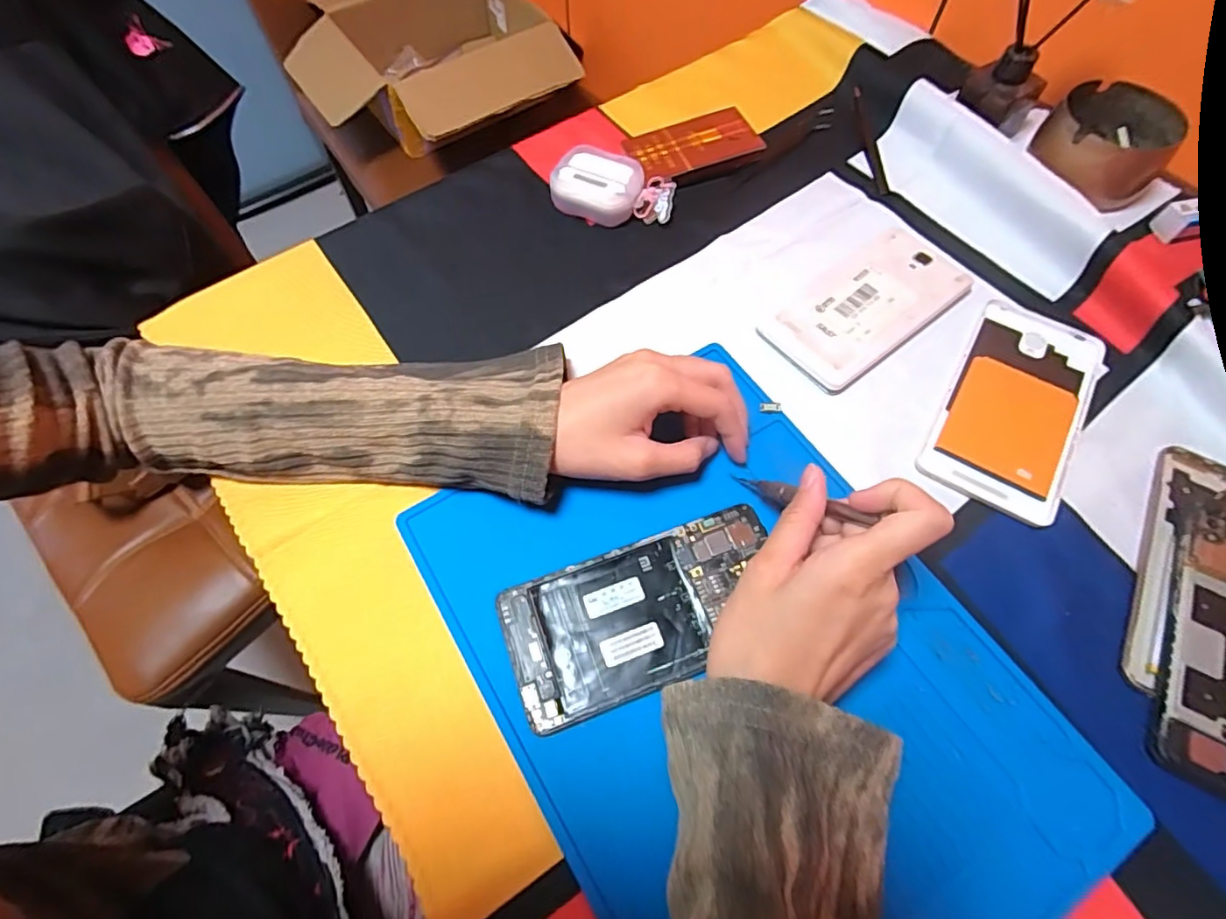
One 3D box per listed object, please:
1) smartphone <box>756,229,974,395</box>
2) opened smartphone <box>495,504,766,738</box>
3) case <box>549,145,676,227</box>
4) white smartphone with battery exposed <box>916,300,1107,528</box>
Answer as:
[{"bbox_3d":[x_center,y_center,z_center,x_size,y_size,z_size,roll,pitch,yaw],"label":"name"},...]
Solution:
[{"bbox_3d":[0.172,-0.103,0.392,0.141,0.011,0.073,-37,68,-16],"label":"smartphone"},{"bbox_3d":[0.018,0.079,0.299,0.143,0.008,0.072,-19,64,-8],"label":"opened smartphone"},{"bbox_3d":[0.002,-0.201,0.436,0.086,0.027,0.050,25,66,13],"label":"case"},{"bbox_3d":[0.251,-0.037,0.359,0.075,0.004,0.154,30,67,15],"label":"white smartphone with battery exposed"}]

